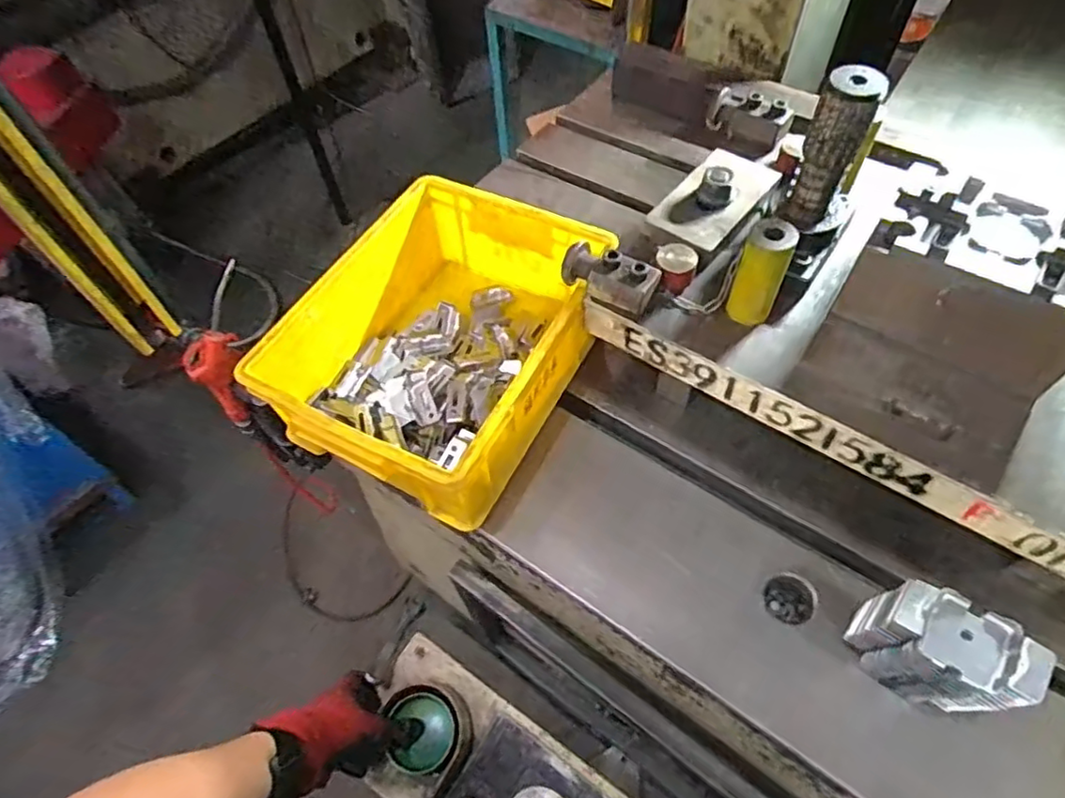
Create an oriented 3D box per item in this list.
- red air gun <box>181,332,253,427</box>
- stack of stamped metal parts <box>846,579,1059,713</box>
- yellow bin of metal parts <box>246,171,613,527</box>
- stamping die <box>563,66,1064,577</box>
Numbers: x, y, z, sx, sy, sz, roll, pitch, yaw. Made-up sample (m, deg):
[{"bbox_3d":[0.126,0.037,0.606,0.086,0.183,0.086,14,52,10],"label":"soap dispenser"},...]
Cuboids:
[{"bbox_3d":[-0.366,-0.025,0.747,0.025,0.144,0.064,38,66,24],"label":"red air gun"},{"bbox_3d":[0.301,0.198,0.477,0.093,0.147,0.054,35,65,23],"label":"stack of stamped metal parts"},{"bbox_3d":[-0.097,-0.060,0.675,0.262,0.129,0.342,24,61,18],"label":"yellow bin of metal parts"},{"bbox_3d":[0.382,-0.106,0.528,0.630,0.200,0.333,31,63,21],"label":"stamping die"}]

